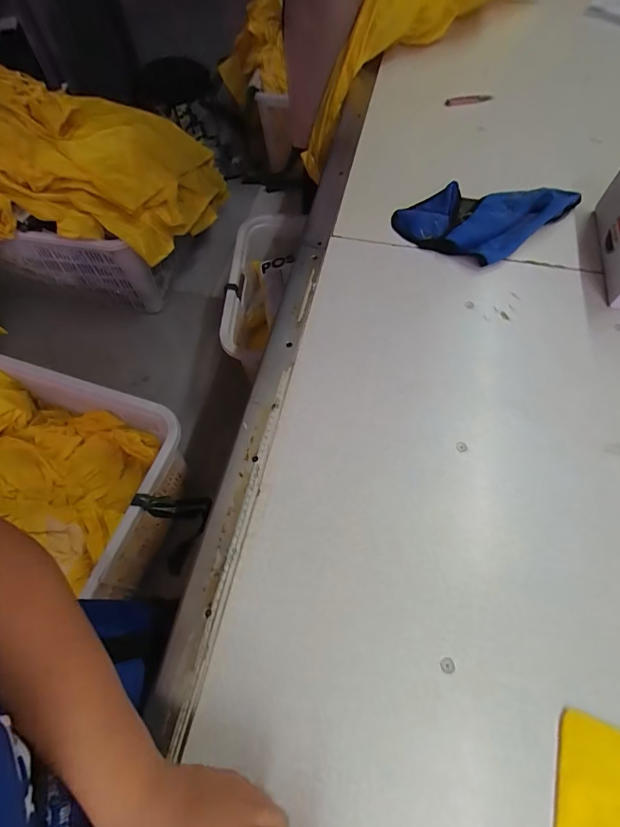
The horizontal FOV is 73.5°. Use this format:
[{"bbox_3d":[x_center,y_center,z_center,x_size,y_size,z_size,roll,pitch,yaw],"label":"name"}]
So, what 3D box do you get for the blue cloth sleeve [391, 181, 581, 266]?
[{"bbox_3d":[0.303,-0.355,0.727,0.277,0.035,0.196,-36,66,-18],"label":"blue cloth sleeve"}]

